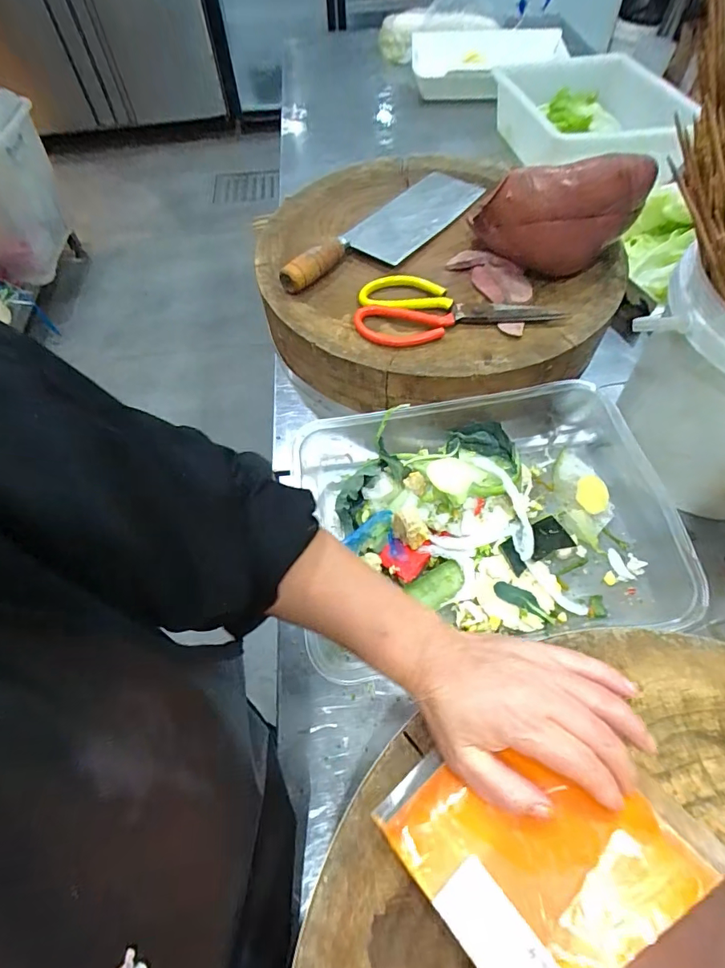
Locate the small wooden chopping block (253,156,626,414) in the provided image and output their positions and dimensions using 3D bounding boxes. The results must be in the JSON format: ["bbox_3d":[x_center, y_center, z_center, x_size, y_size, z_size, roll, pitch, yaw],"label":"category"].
[{"bbox_3d":[0.080,-0.281,0.616,0.419,0.099,0.439,-14,60,-6],"label":"small wooden chopping block"}]

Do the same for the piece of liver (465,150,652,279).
[{"bbox_3d":[0.217,-0.288,0.519,0.173,0.117,0.068,6,58,6],"label":"piece of liver"}]

